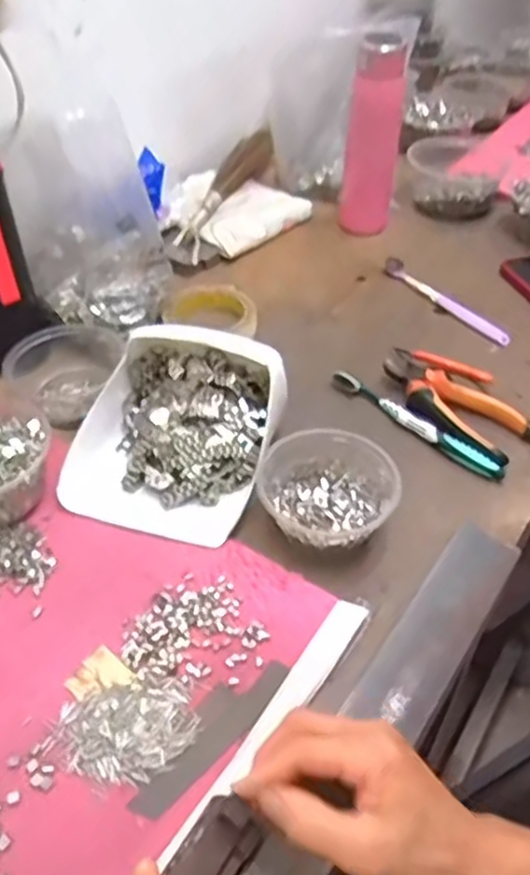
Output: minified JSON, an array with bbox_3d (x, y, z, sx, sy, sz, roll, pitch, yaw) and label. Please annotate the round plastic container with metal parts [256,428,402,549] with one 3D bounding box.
[{"bbox_3d":[0.049,0.043,0.552,0.106,0.047,0.102,1,44,-1],"label":"round plastic container with metal parts"}]

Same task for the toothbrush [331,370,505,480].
[{"bbox_3d":[0.136,-0.017,0.641,0.017,0.015,0.181,-34,53,-31],"label":"toothbrush"}]

